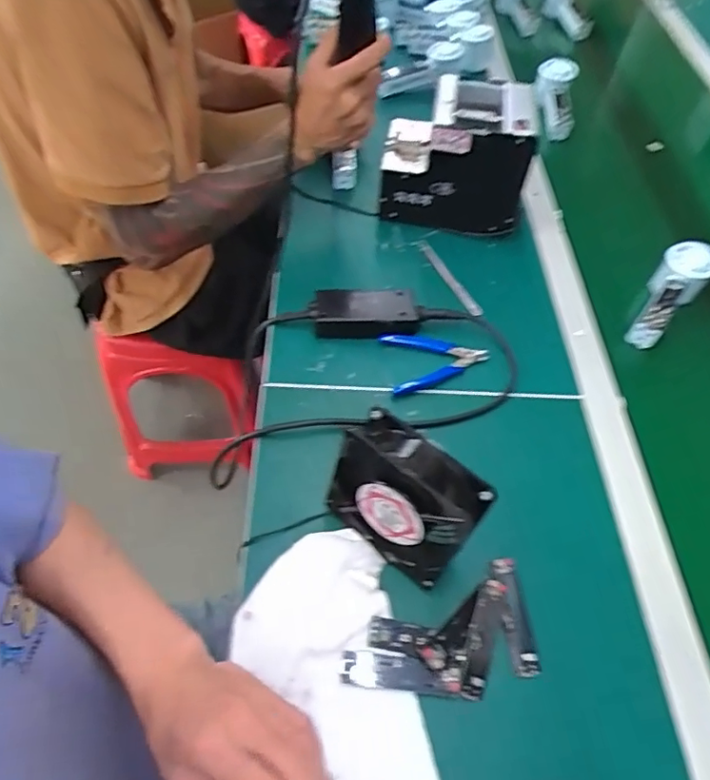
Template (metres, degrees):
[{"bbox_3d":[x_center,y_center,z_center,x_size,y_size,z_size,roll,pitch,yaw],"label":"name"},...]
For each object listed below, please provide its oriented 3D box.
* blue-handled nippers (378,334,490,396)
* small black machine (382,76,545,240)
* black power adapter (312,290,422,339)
[{"bbox_3d":[0.092,-0.035,0.611,0.116,0.007,0.079,-8,56,-9],"label":"blue-handled nippers"},{"bbox_3d":[0.129,-0.310,0.725,0.183,0.145,0.131,4,55,-1],"label":"small black machine"},{"bbox_3d":[0.013,-0.089,0.631,0.119,0.033,0.058,1,55,-3],"label":"black power adapter"}]

